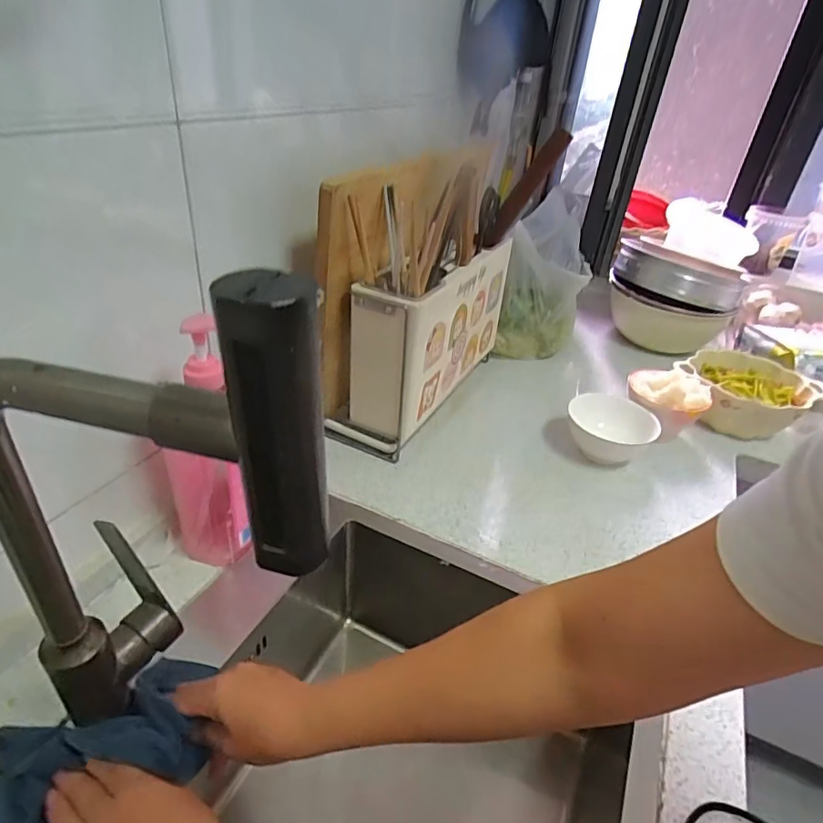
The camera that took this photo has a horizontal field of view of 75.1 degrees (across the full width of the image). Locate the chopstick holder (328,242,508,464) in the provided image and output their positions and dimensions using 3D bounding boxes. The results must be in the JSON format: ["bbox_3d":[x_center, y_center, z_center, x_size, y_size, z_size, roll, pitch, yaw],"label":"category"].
[{"bbox_3d":[0.025,-0.121,0.825,0.127,0.237,0.354,20,36,19],"label":"chopstick holder"}]

